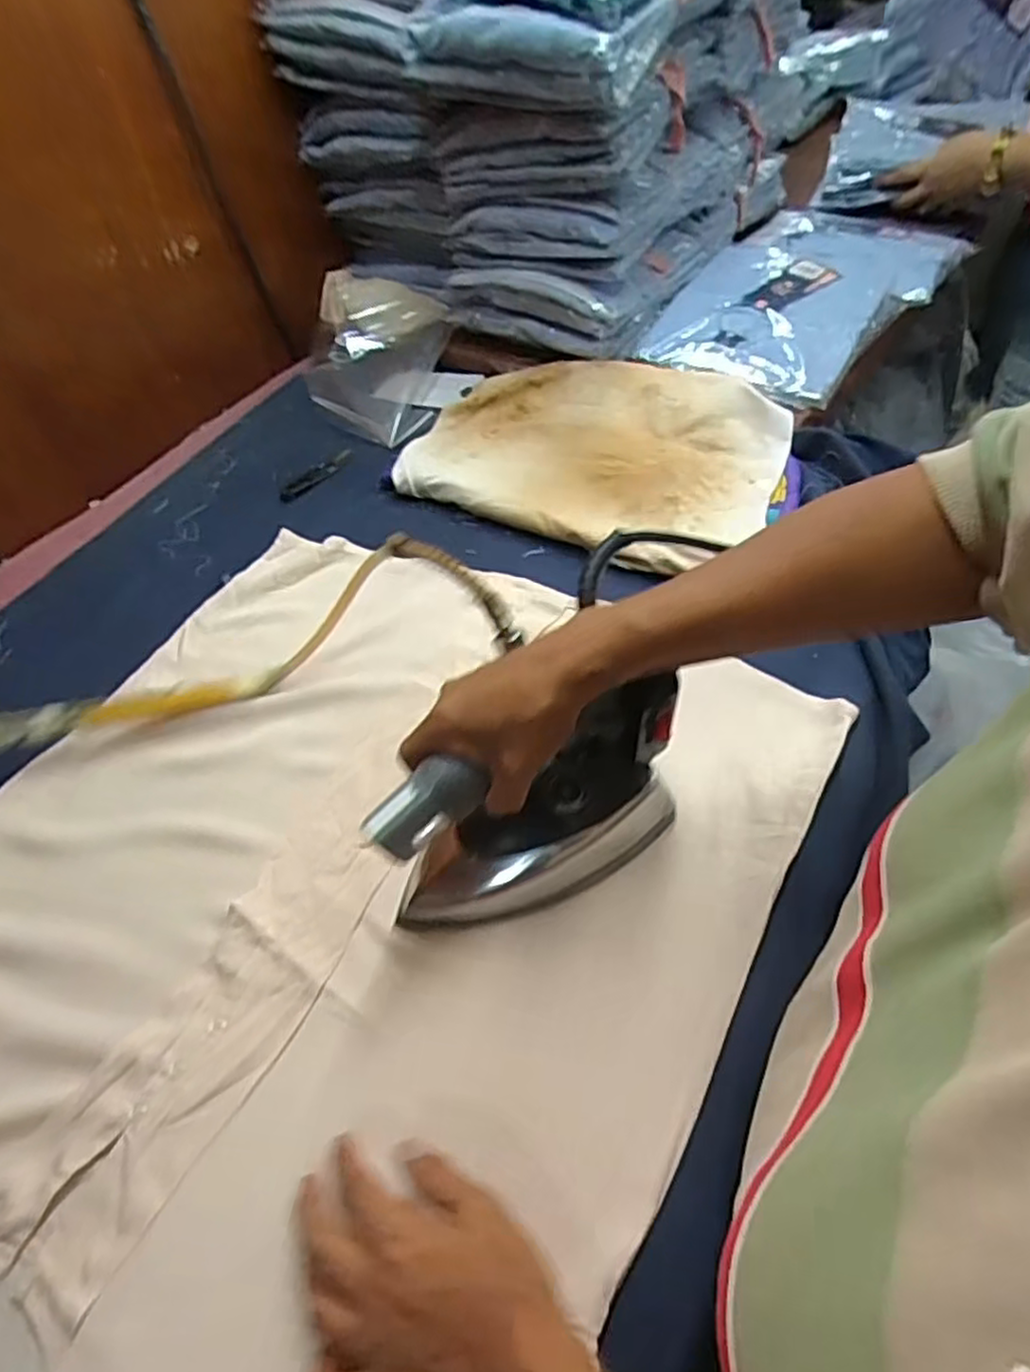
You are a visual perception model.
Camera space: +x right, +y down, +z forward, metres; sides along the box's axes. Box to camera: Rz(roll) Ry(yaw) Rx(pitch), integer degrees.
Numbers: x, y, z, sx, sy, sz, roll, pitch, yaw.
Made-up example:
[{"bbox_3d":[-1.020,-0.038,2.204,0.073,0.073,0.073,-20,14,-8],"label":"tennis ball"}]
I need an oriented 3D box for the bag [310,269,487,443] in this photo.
[{"bbox_3d":[-0.165,-0.415,0.867,0.186,0.067,0.318,-16,51,-6],"label":"bag"}]

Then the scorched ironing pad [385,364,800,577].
[{"bbox_3d":[0.080,-0.242,0.716,0.358,0.048,0.274,20,56,21],"label":"scorched ironing pad"}]

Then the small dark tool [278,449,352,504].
[{"bbox_3d":[-0.216,-0.231,0.771,0.023,0.005,0.106,30,60,26],"label":"small dark tool"}]

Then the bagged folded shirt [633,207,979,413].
[{"bbox_3d":[0.355,-0.479,0.853,0.243,0.048,0.463,28,59,25],"label":"bagged folded shirt"}]

